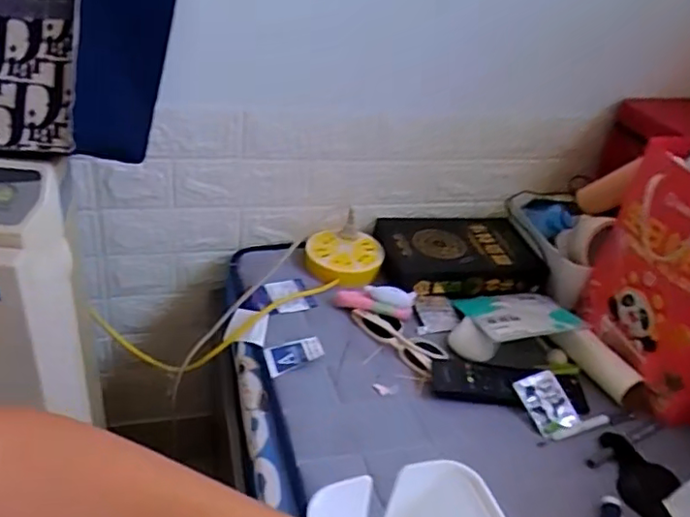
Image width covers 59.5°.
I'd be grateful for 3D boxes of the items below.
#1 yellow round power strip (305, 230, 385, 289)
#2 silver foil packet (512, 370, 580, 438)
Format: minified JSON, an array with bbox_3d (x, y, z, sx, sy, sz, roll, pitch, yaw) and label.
[{"bbox_3d":[0.000,0.002,0.907,0.115,0.030,0.115,5,33,-4],"label":"yellow round power strip"},{"bbox_3d":[0.237,0.169,0.705,0.056,0.010,0.071,-13,61,-16],"label":"silver foil packet"}]

